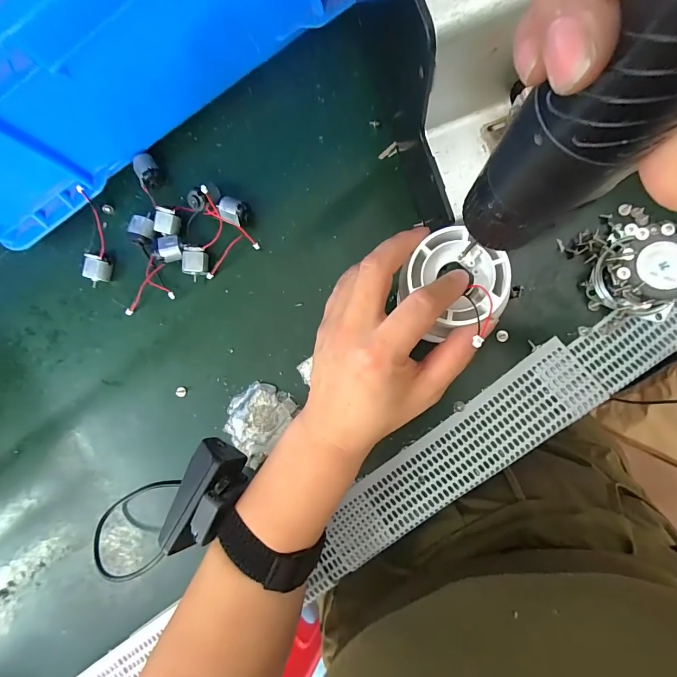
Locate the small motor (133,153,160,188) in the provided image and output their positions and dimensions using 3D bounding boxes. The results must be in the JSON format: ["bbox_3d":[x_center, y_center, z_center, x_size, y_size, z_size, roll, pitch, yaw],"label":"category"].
[{"bbox_3d":[-0.155,-0.137,0.304,0.015,0.018,0.027,-26,81,7],"label":"small motor"}]

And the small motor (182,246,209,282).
[{"bbox_3d":[-0.115,-0.060,0.303,0.019,0.017,0.025,8,90,7],"label":"small motor"}]

